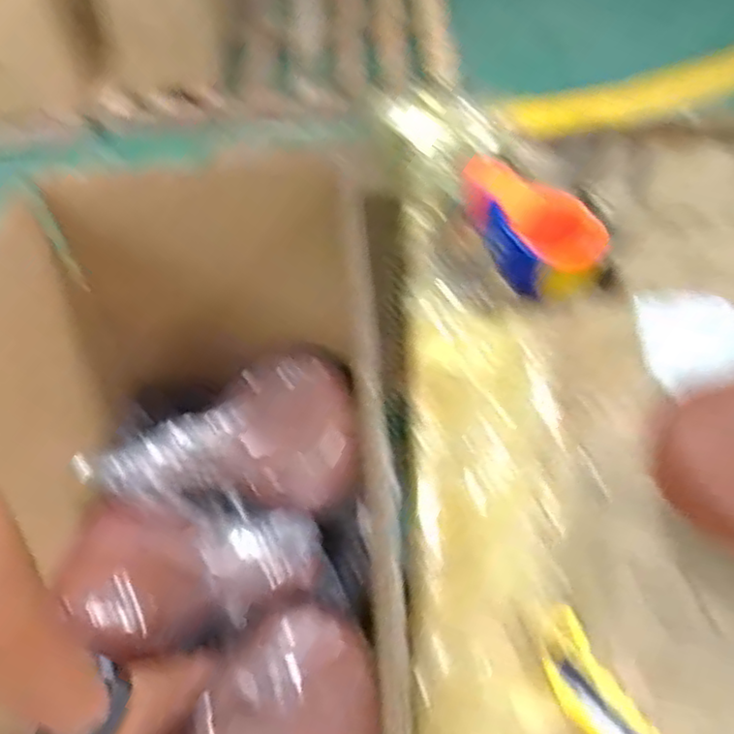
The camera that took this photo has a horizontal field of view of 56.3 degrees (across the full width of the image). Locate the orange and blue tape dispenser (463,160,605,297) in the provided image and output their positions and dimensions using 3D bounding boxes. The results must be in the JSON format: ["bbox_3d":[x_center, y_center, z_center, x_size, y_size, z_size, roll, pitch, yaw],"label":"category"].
[{"bbox_3d":[0.166,-0.160,0.752,0.086,0.063,0.196,-28,58,-20],"label":"orange and blue tape dispenser"}]

